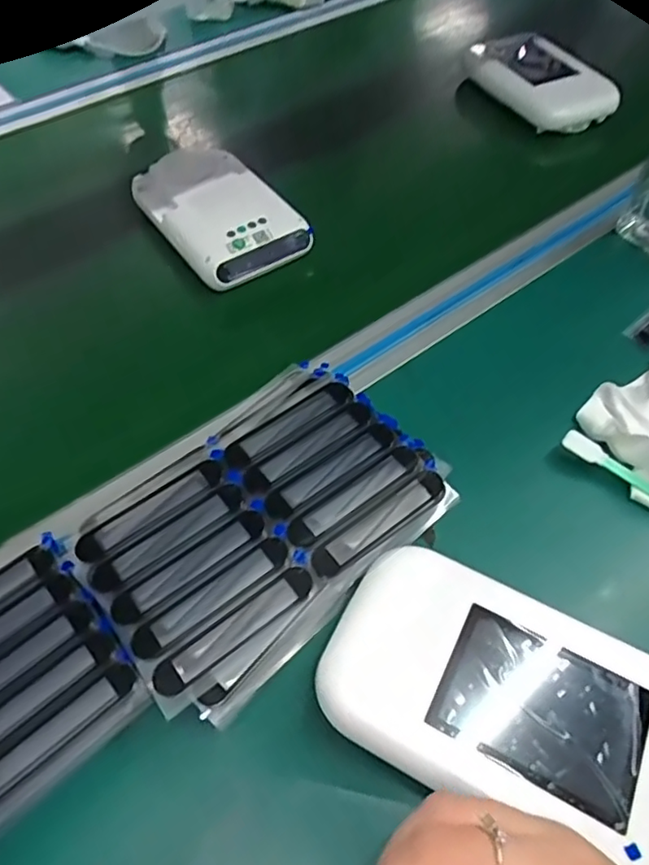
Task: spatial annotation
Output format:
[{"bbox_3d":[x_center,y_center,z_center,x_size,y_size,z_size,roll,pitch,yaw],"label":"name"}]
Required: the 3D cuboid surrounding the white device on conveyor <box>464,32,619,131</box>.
[{"bbox_3d":[0.207,-0.349,0.584,0.078,0.029,0.167,-22,59,-15],"label":"white device on conveyor"}]

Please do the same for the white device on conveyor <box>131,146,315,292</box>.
[{"bbox_3d":[-0.089,-0.181,0.477,0.091,0.026,0.163,-29,61,-19],"label":"white device on conveyor"}]

